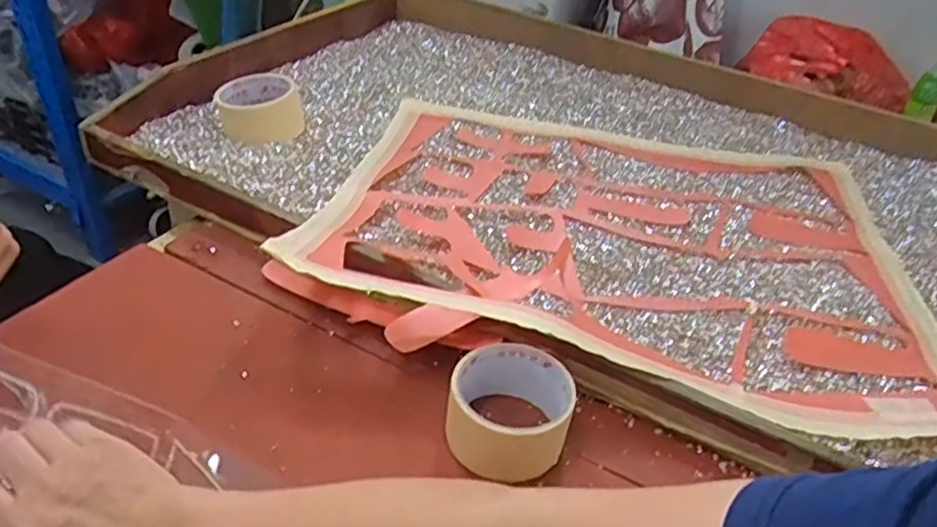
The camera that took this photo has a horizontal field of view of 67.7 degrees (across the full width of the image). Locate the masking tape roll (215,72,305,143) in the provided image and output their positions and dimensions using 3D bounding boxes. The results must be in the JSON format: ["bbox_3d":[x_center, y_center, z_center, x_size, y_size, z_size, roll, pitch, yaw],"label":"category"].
[{"bbox_3d":[-0.239,-0.182,0.800,0.088,0.044,0.088,4,38,-3],"label":"masking tape roll"}]

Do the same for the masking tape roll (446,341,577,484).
[{"bbox_3d":[0.031,0.102,0.506,0.085,0.053,0.084,4,38,-3],"label":"masking tape roll"}]

